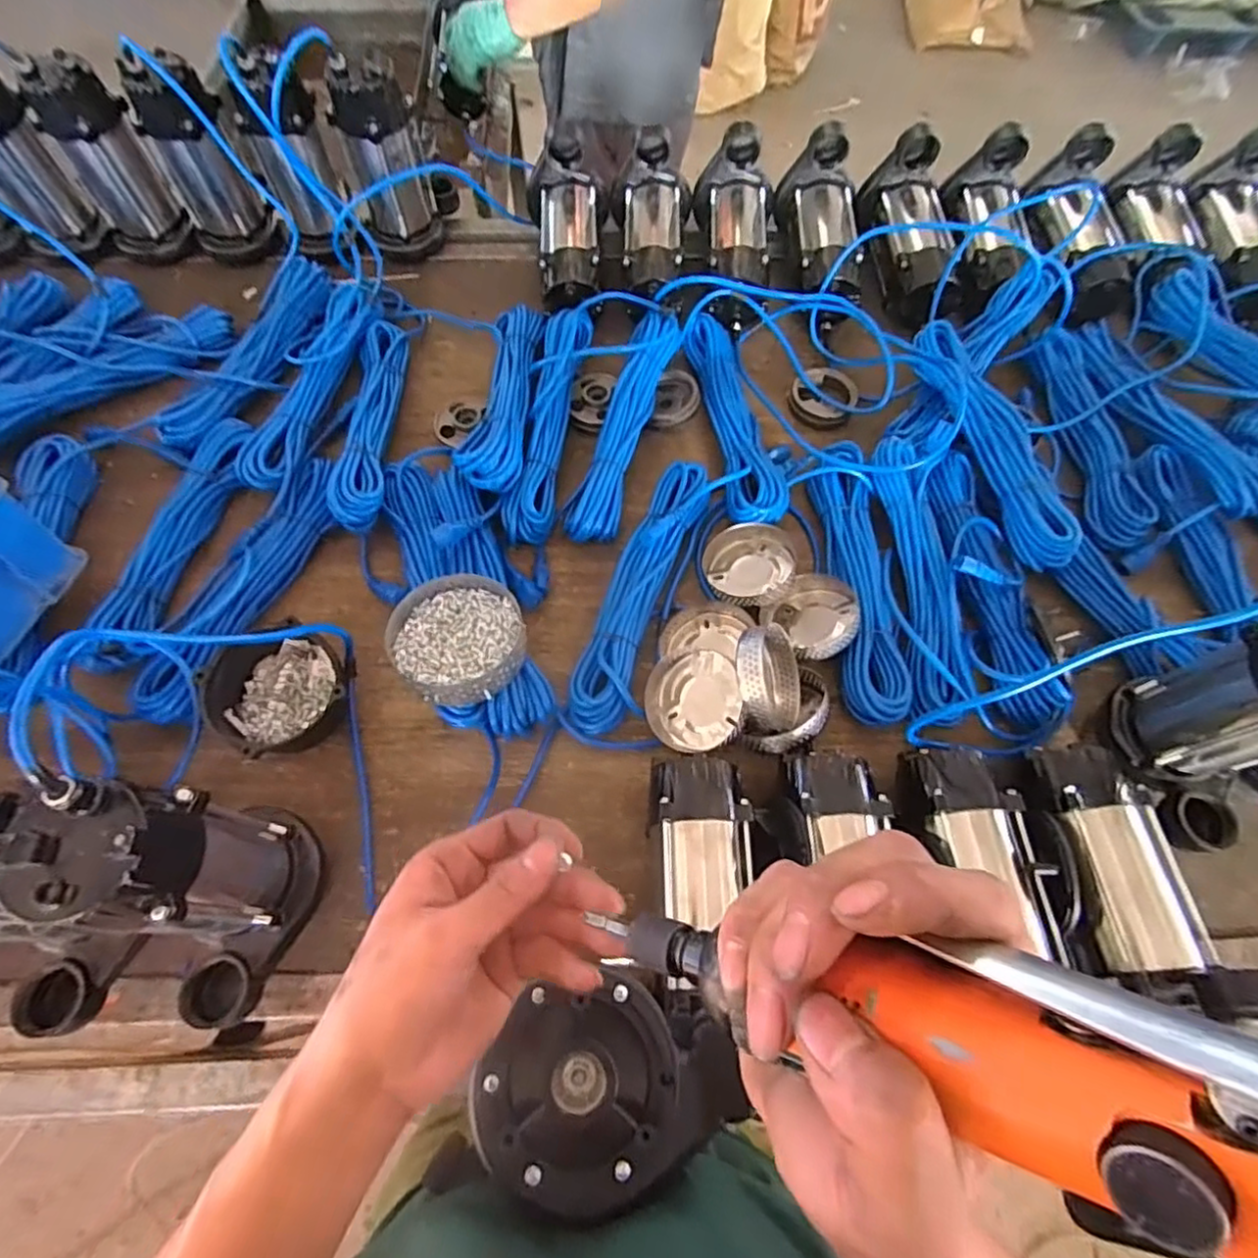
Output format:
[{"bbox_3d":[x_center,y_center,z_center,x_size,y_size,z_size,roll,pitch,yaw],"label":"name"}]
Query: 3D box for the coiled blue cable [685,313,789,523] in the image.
[{"bbox_3d":[0.137,-0.281,0.846,0.072,0.039,0.341,-7,65,-5],"label":"coiled blue cable"}]

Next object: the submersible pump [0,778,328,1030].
[{"bbox_3d":[-0.321,0.203,0.470,0.100,0.226,0.152,-9,65,-6],"label":"submersible pump"}]

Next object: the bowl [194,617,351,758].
[{"bbox_3d":[-0.357,0.056,0.675,0.127,0.073,0.120,1,64,-1],"label":"bowl"}]

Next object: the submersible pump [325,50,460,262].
[{"bbox_3d":[-0.347,-0.691,0.959,0.146,0.250,0.123,-14,65,-8],"label":"submersible pump"}]

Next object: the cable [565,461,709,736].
[{"bbox_3d":[0.014,-0.047,0.730,0.072,0.037,0.342,17,68,5],"label":"cable"}]

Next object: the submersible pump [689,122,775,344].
[{"bbox_3d":[0.148,-0.577,0.946,0.120,0.135,0.263,8,64,2],"label":"submersible pump"}]

